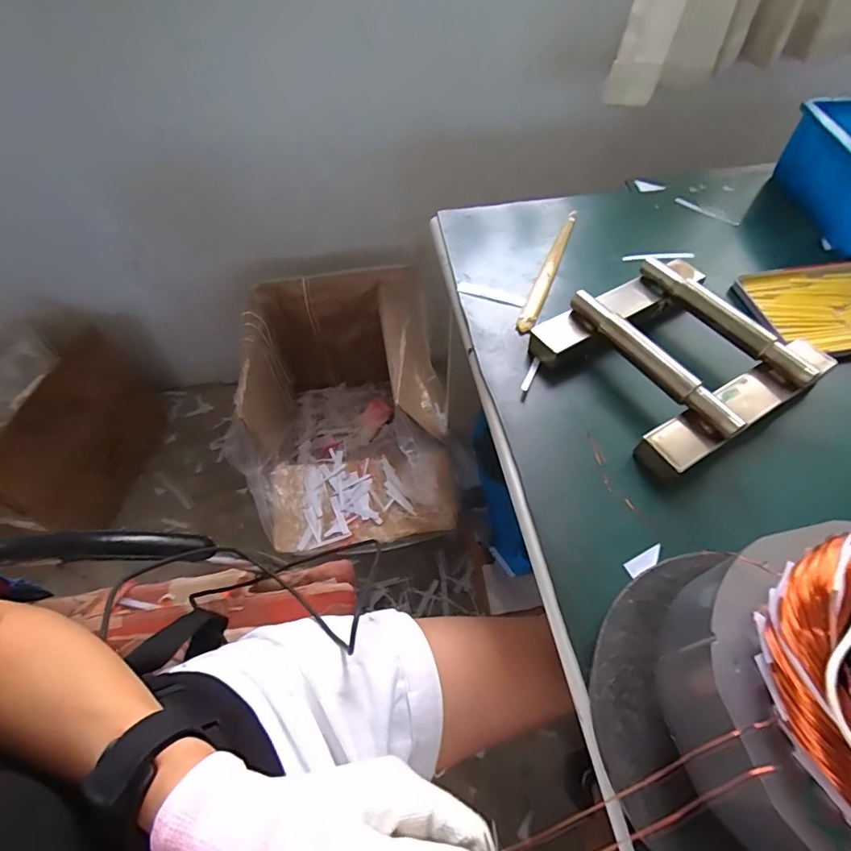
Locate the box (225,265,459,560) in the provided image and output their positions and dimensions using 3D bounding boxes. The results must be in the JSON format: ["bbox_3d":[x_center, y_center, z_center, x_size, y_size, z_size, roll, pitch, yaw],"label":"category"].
[{"bbox_3d":[-0.169,-0.011,1.000,0.369,0.332,0.532,-4,56,-2],"label":"box"}]

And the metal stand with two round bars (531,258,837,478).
[{"bbox_3d":[0.228,-0.069,0.433,0.197,0.049,0.184,-26,59,-15],"label":"metal stand with two round bars"}]

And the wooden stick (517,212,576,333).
[{"bbox_3d":[0.137,-0.175,0.529,0.017,0.009,0.204,19,58,14],"label":"wooden stick"}]

